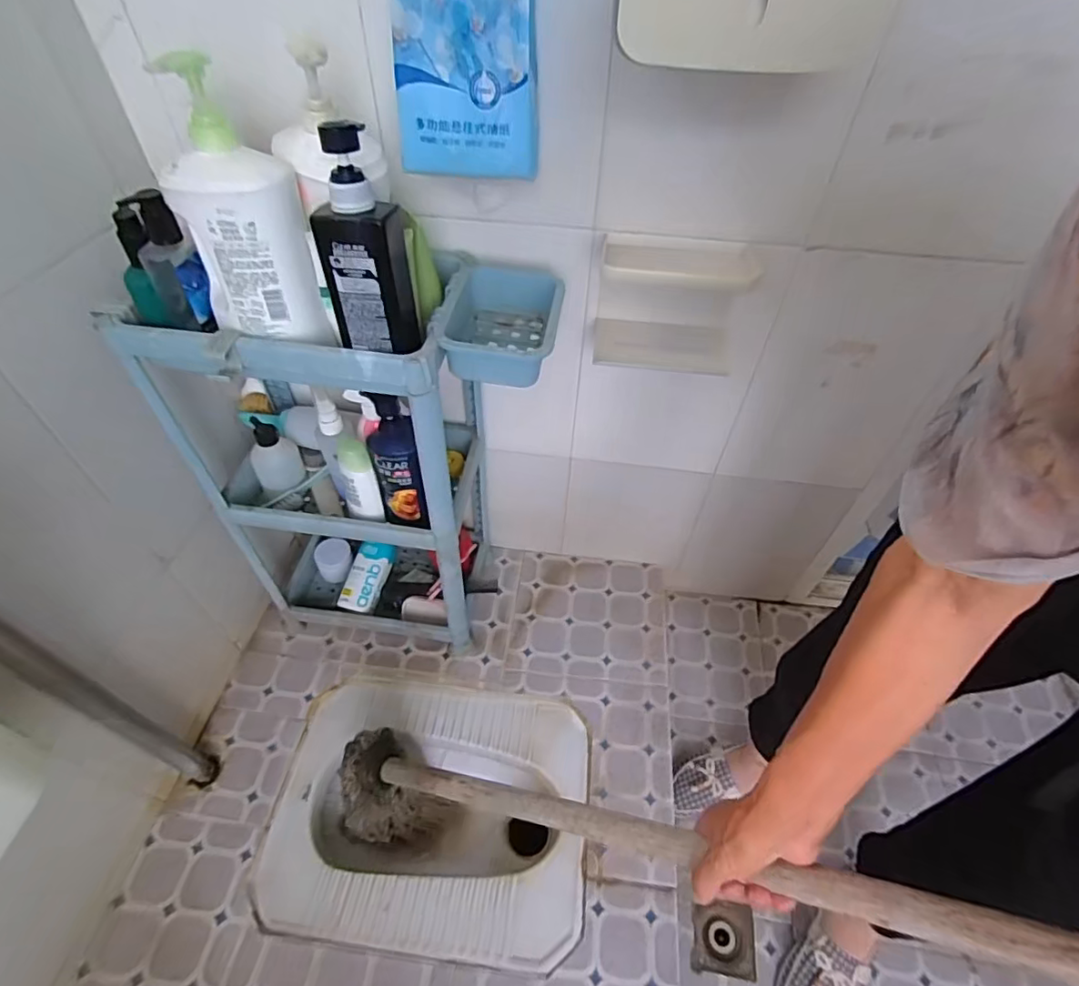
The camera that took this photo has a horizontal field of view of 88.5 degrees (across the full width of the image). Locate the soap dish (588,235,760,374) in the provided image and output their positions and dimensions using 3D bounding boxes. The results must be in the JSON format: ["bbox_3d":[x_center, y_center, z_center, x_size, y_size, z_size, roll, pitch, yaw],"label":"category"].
[{"bbox_3d":[0.159,-0.231,0.683,0.183,0.125,0.115,9,49,6],"label":"soap dish"}]

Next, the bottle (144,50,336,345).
[{"bbox_3d":[-0.286,-0.265,0.529,0.115,0.217,0.104,-13,51,-13],"label":"bottle"}]

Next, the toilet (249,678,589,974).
[{"bbox_3d":[-0.171,0.530,0.926,0.478,0.140,0.364,6,49,3],"label":"toilet"}]

